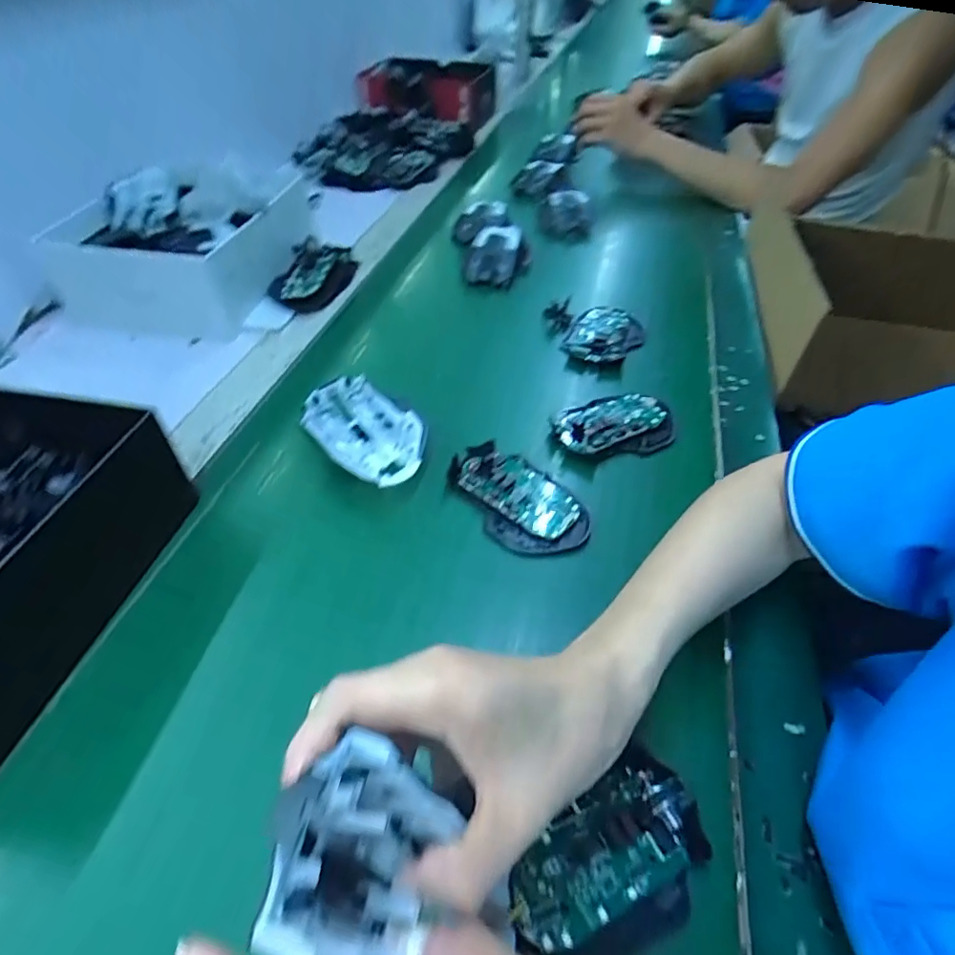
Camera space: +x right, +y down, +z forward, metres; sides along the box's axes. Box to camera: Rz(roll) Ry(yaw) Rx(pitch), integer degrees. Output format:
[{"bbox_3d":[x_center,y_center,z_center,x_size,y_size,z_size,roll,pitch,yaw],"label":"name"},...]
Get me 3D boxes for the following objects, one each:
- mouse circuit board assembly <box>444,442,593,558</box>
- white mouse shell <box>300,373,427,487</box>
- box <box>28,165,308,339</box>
[{"bbox_3d":[0.028,0.014,0.421,0.071,0.017,0.117,-33,55,-30],"label":"mouse circuit board assembly"},{"bbox_3d":[-0.090,-0.032,0.449,0.113,0.044,0.070,32,52,26],"label":"white mouse shell"},{"bbox_3d":[-0.319,-0.284,0.656,0.207,0.098,0.273,7,45,4],"label":"box"}]

